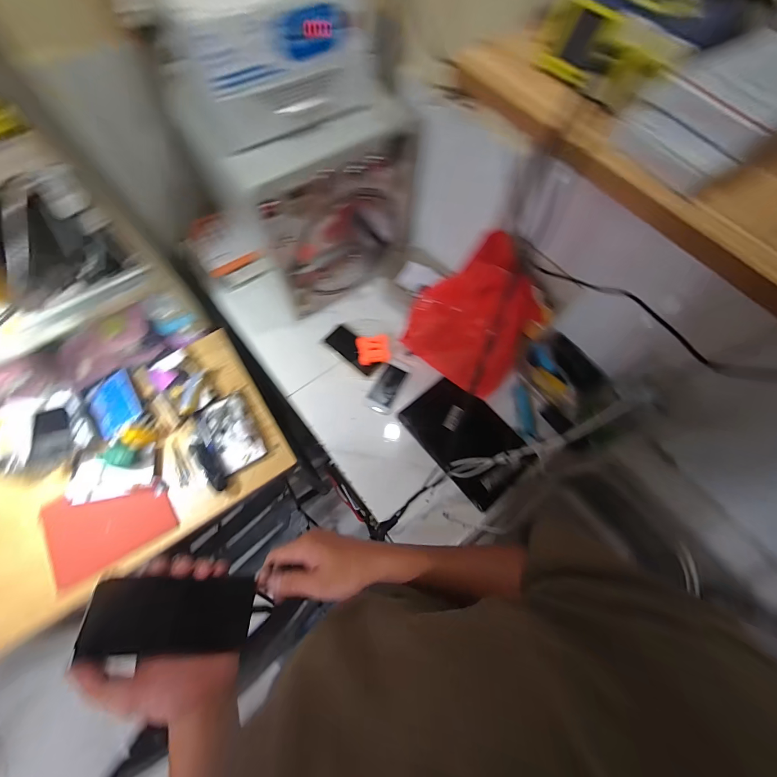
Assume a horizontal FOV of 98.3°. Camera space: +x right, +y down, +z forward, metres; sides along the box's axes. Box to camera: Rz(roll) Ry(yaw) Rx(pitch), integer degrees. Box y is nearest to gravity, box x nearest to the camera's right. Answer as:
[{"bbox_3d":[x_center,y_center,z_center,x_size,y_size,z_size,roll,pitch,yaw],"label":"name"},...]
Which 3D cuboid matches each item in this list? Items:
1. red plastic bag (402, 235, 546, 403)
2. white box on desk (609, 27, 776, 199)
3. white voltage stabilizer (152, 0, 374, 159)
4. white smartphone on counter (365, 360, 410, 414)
[{"bbox_3d":[0.183,-0.153,0.733,0.264,0.290,0.179,40,72,13],"label":"red plastic bag"},{"bbox_3d":[0.280,-0.229,0.275,0.165,0.043,0.092,-28,72,-13],"label":"white box on desk"},{"bbox_3d":[-0.178,-0.527,0.513,0.262,0.151,0.170,-26,71,-12],"label":"white voltage stabilizer"},{"bbox_3d":[0.000,-0.006,0.816,0.065,0.005,0.136,26,78,9],"label":"white smartphone on counter"}]

